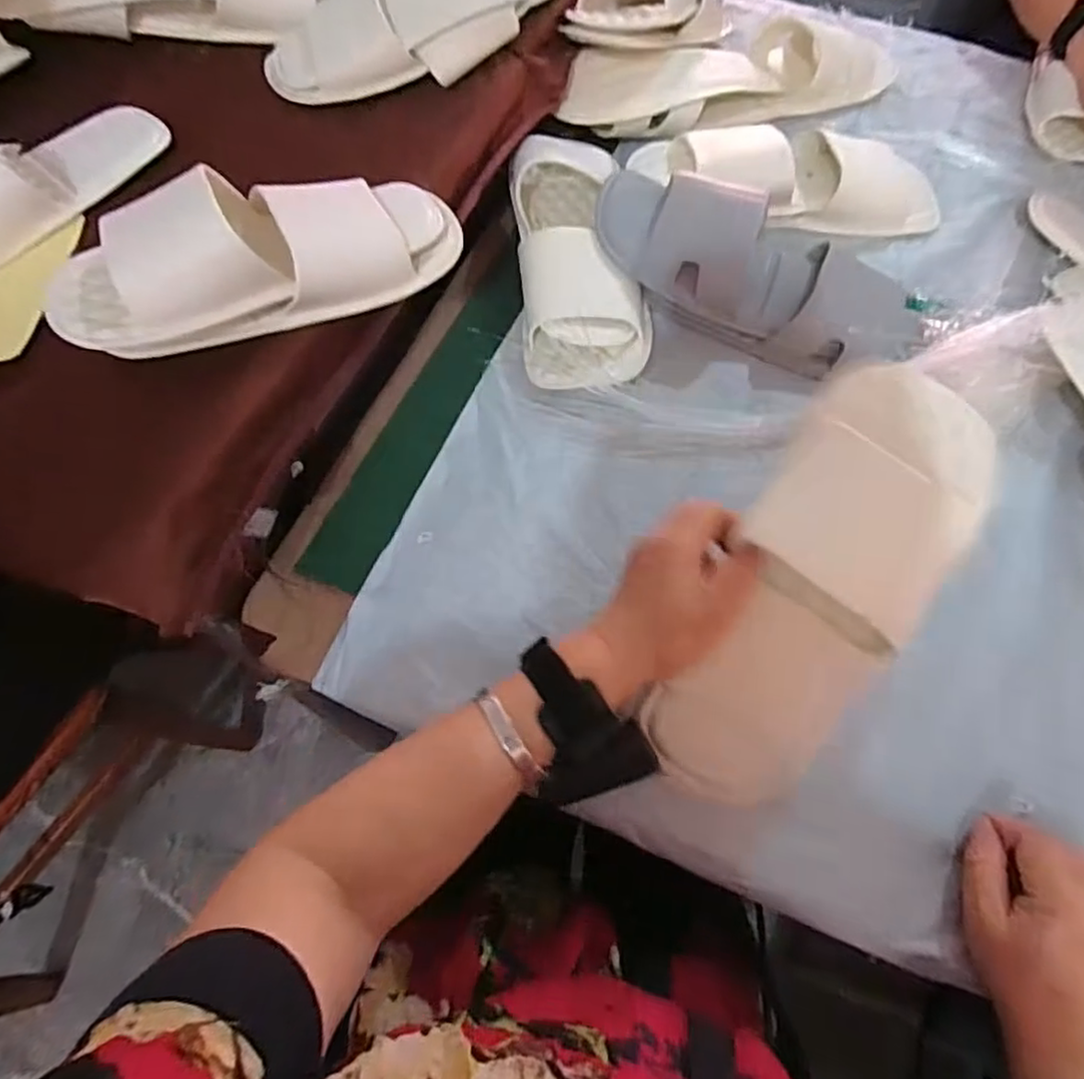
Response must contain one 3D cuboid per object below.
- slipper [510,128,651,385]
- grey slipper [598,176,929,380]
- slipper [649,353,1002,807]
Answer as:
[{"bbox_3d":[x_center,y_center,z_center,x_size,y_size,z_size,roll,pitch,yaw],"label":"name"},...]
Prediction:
[{"bbox_3d":[0.033,-0.258,0.583,0.110,0.054,0.277,-4,64,-3],"label":"slipper"},{"bbox_3d":[0.180,-0.228,0.560,0.278,0.085,0.115,29,67,13],"label":"grey slipper"},{"bbox_3d":[0.156,0.030,0.375,0.101,0.033,0.262,29,95,12],"label":"slipper"}]

